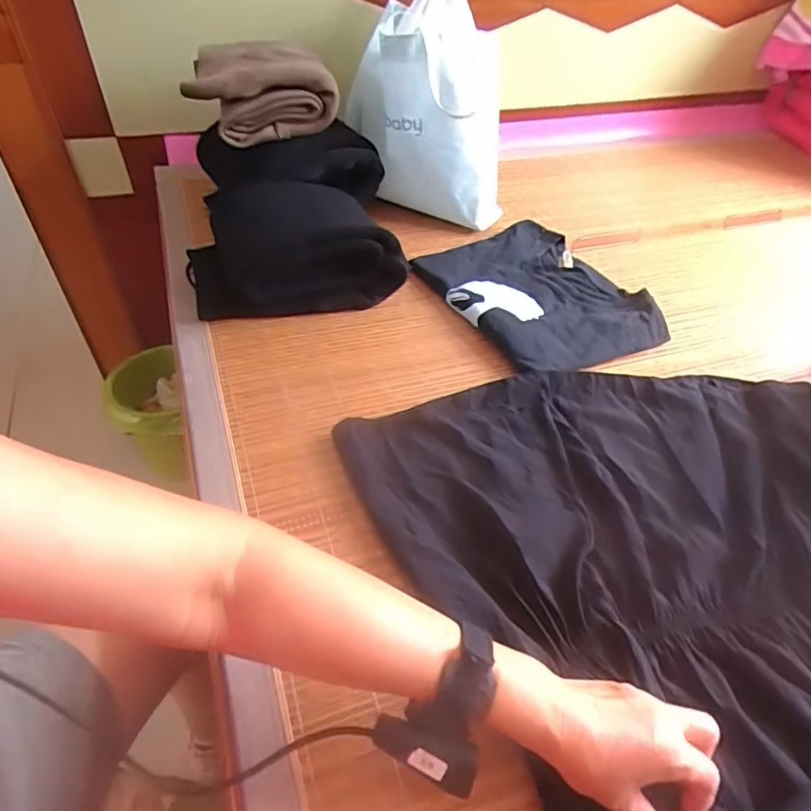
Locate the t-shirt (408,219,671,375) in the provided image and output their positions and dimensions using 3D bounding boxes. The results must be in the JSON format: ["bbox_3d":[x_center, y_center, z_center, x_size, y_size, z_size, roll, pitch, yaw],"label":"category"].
[{"bbox_3d":[0.187,-0.167,0.801,0.249,0.027,0.310,-18,50,-20],"label":"t-shirt"}]

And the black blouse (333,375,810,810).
[{"bbox_3d":[0.288,0.196,0.466,0.499,0.034,0.681,-15,49,-17],"label":"black blouse"}]

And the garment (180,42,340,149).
[{"bbox_3d":[-0.198,-0.437,0.777,0.192,0.102,0.093,-8,47,-11],"label":"garment"}]

